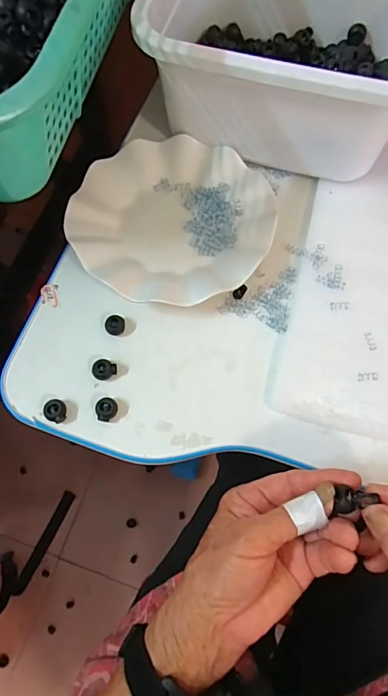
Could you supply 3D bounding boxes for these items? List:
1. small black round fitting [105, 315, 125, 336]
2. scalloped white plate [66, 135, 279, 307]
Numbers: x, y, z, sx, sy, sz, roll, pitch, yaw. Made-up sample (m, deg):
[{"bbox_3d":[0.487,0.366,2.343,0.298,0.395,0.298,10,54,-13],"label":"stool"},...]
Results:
[{"bbox_3d":[-0.069,-0.020,0.383,0.016,0.012,0.016,1,71,-1],"label":"small black round fitting"},{"bbox_3d":[-0.021,-0.122,0.405,0.180,0.025,0.176,1,71,-1],"label":"scalloped white plate"}]

